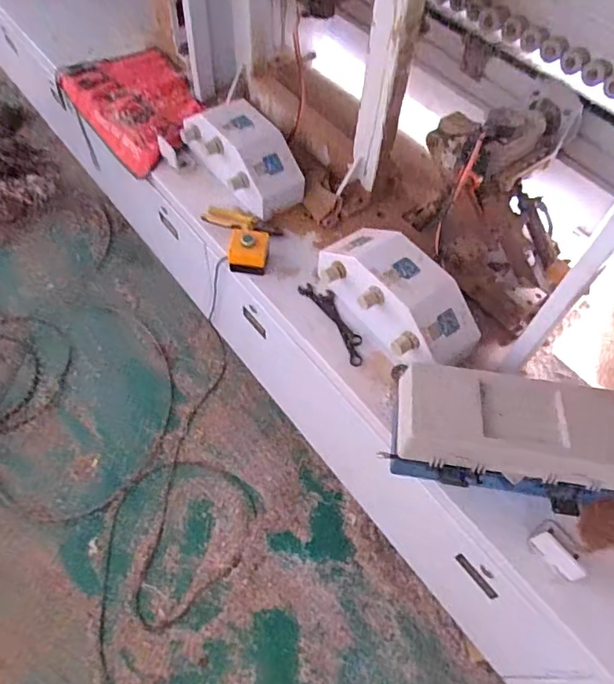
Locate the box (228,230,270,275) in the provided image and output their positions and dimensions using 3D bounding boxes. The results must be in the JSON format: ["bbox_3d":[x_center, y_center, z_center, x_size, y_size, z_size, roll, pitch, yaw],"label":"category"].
[{"bbox_3d":[-0.125,-0.196,1.103,0.076,0.078,0.078,10,57,3],"label":"box"}]

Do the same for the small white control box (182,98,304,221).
[{"bbox_3d":[-0.151,-0.445,1.212,0.156,0.139,0.324,-31,64,-21],"label":"small white control box"}]

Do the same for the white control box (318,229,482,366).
[{"bbox_3d":[0.170,-0.101,1.003,0.157,0.125,0.353,-30,64,-20],"label":"white control box"}]

